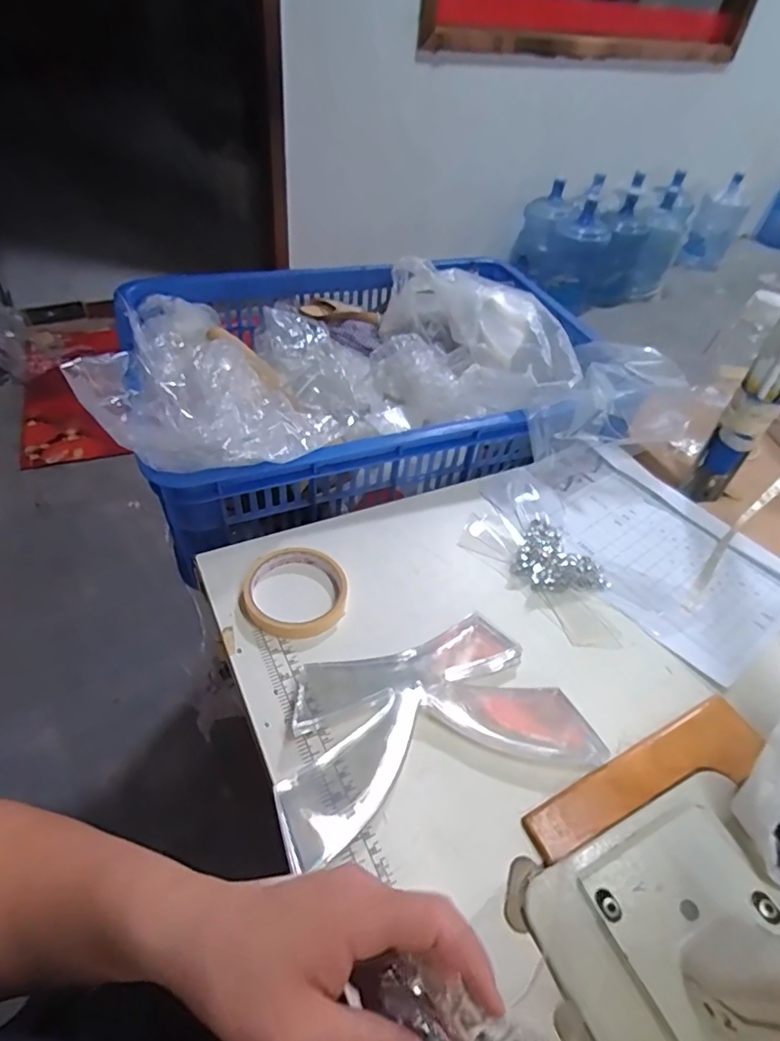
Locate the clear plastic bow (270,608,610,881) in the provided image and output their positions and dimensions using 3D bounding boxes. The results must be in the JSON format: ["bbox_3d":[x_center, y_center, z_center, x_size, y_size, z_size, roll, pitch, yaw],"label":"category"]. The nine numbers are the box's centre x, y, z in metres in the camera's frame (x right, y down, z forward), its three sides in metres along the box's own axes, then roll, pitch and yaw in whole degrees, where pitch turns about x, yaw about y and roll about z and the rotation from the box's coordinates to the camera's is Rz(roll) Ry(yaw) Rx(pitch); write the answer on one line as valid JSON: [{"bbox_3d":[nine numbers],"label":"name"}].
[{"bbox_3d":[0.028,0.150,0.427,0.233,0.021,0.127,-12,49,-17],"label":"clear plastic bow"}]

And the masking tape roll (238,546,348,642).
[{"bbox_3d":[-0.084,0.062,0.496,0.089,0.018,0.091,3,46,-3],"label":"masking tape roll"}]

